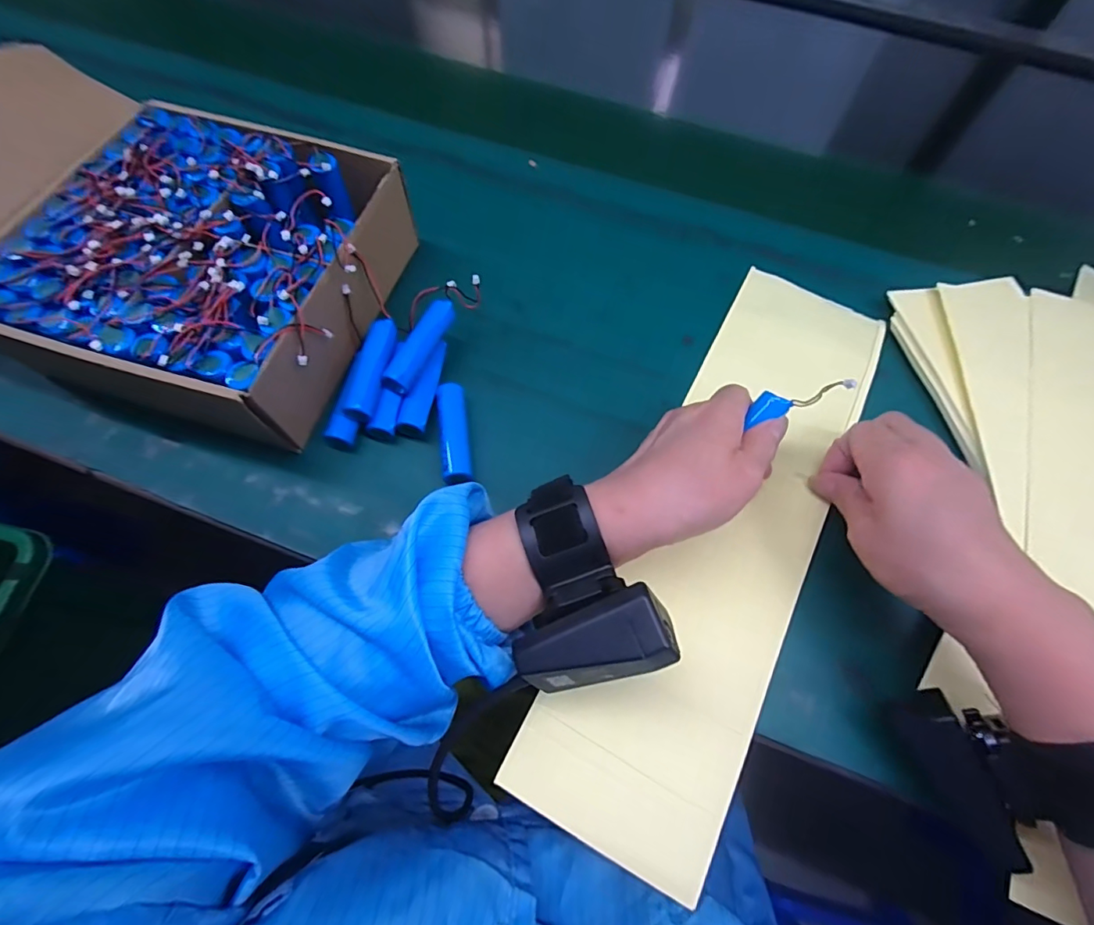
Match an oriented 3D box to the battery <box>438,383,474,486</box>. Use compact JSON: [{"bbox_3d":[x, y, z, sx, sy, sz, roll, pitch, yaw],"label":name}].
[{"bbox_3d":[-0.059,-0.018,0.319,0.017,0.015,0.070,-7,67,-5],"label":"battery"}]

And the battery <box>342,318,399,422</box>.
[{"bbox_3d":[-0.113,-0.060,0.320,0.021,0.018,0.069,7,66,1],"label":"battery"}]

